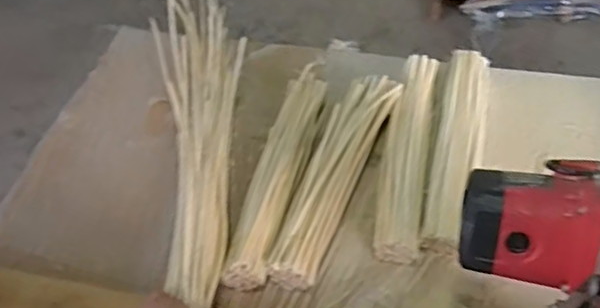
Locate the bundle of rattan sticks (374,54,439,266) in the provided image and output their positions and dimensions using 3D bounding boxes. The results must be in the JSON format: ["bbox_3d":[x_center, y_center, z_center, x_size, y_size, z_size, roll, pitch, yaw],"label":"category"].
[{"bbox_3d":[0.159,-0.005,0.933,0.065,0.051,0.367,7,49,11],"label":"bundle of rattan sticks"}]

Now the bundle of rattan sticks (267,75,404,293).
[{"bbox_3d":[0.052,0.027,0.928,0.079,0.052,0.388,15,51,18],"label":"bundle of rattan sticks"}]

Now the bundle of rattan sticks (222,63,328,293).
[{"bbox_3d":[-0.029,0.022,0.940,0.066,0.062,0.399,7,49,11],"label":"bundle of rattan sticks"}]

